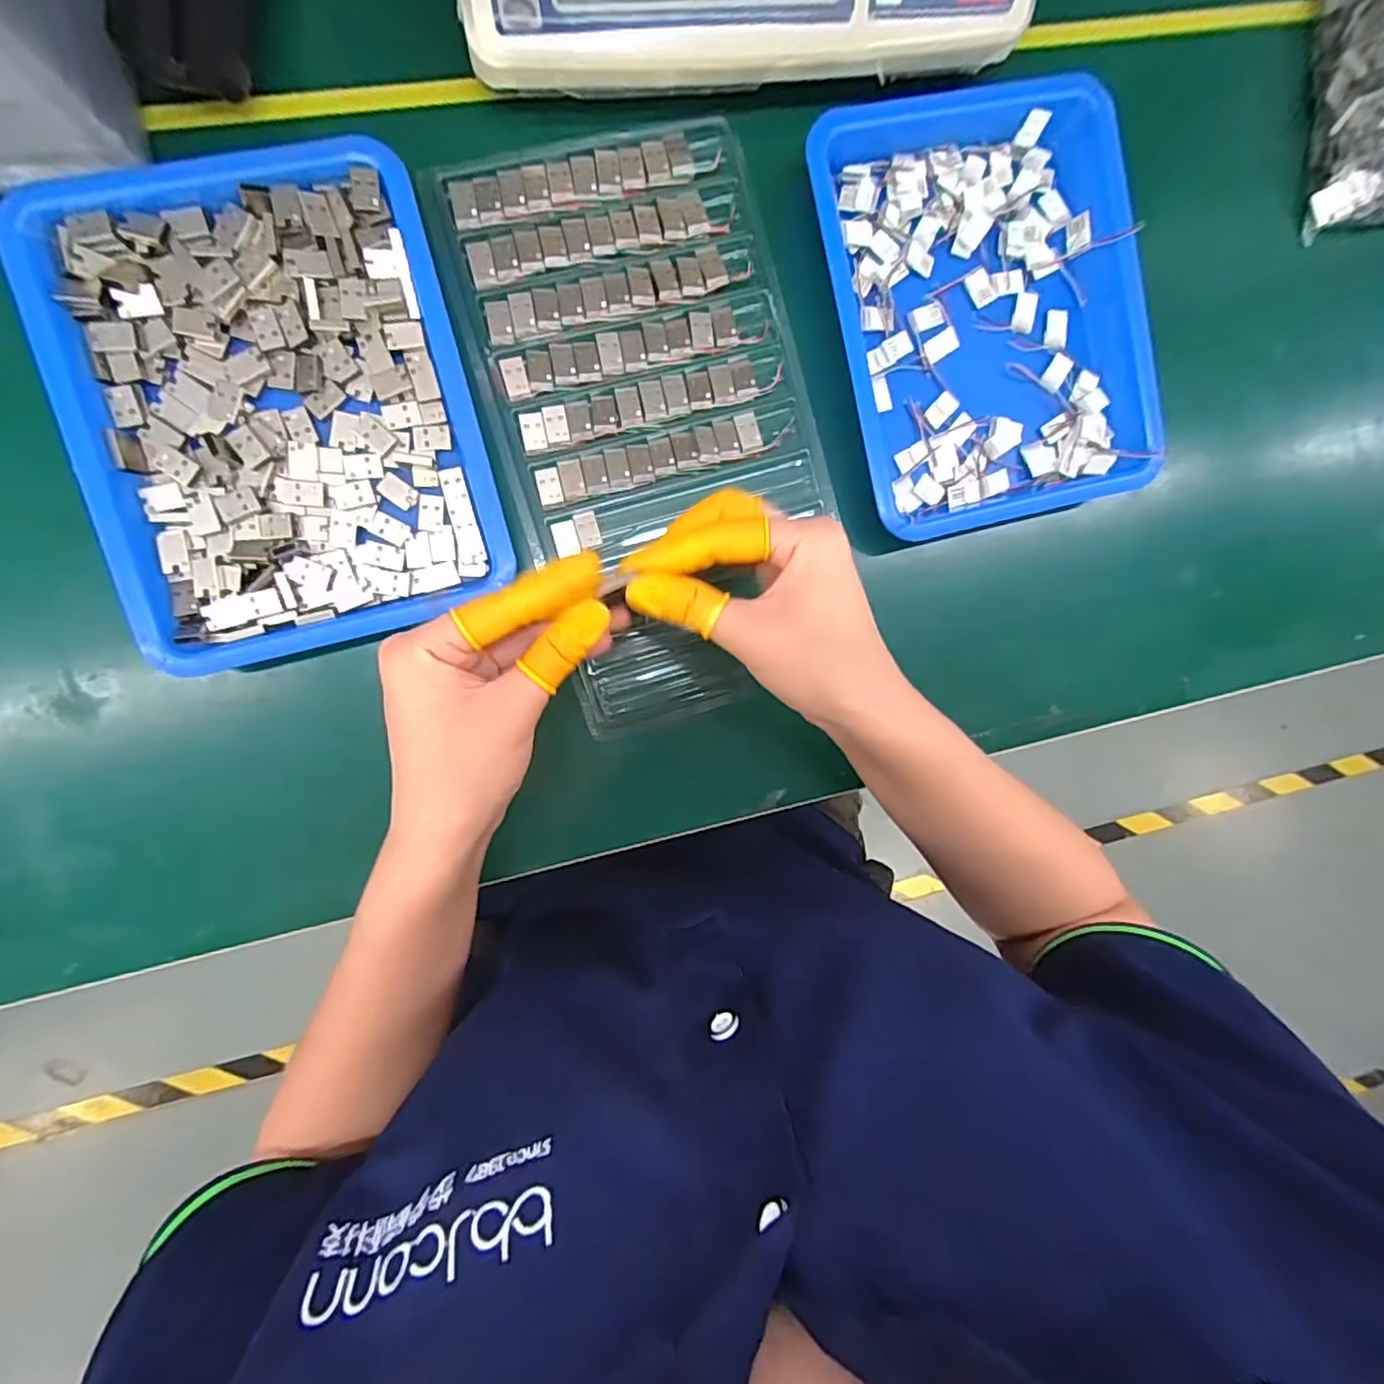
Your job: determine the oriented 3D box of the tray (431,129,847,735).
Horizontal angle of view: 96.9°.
[{"bbox_3d":[-0.015,-0.137,0.331,0.158,0.022,0.291,-16,95,-8],"label":"tray"}]

